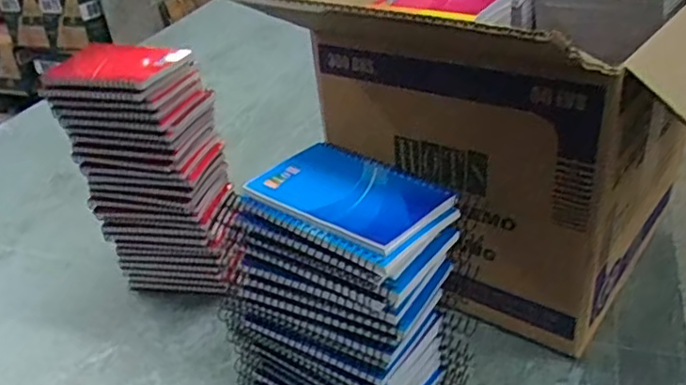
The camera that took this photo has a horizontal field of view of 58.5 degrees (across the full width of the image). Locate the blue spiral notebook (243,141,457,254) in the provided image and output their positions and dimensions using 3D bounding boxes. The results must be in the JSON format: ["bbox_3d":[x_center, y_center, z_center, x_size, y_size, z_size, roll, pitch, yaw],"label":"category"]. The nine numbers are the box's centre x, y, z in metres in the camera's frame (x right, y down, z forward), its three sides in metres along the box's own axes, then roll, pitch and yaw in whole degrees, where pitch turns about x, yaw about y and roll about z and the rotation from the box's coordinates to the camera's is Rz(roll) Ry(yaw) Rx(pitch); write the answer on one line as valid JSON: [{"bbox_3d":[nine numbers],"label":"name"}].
[{"bbox_3d":[0.003,-0.002,0.423,0.128,0.010,0.083,22,41,36],"label":"blue spiral notebook"}]

